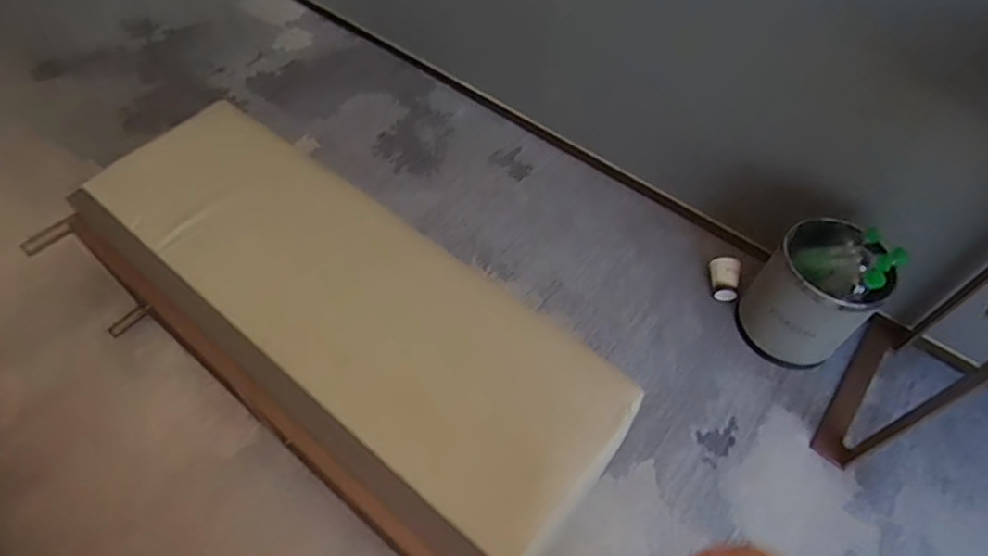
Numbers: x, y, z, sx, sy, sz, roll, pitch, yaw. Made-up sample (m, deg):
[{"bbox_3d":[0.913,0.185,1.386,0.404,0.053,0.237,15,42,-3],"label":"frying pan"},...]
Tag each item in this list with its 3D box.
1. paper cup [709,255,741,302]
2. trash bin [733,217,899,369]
[{"bbox_3d":[0.575,0.003,1.468,0.064,0.072,0.106,10,55,2],"label":"paper cup"},{"bbox_3d":[0.726,0.027,1.335,0.222,0.308,0.232,2,55,-3],"label":"trash bin"}]

